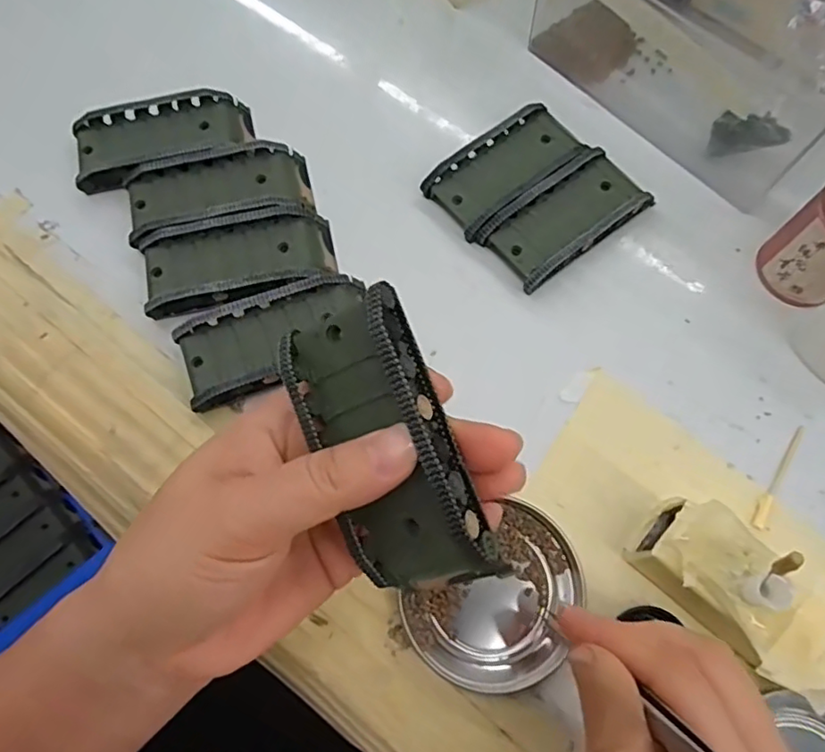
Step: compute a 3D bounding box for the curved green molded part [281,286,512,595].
[{"bbox_3d":[-0.006,0.022,0.192,0.043,0.024,0.093,-26,86,33],"label":"curved green molded part"}]

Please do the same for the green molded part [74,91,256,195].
[{"bbox_3d":[-0.141,-0.136,0.337,0.097,0.016,0.046,-16,71,-7],"label":"green molded part"}]

